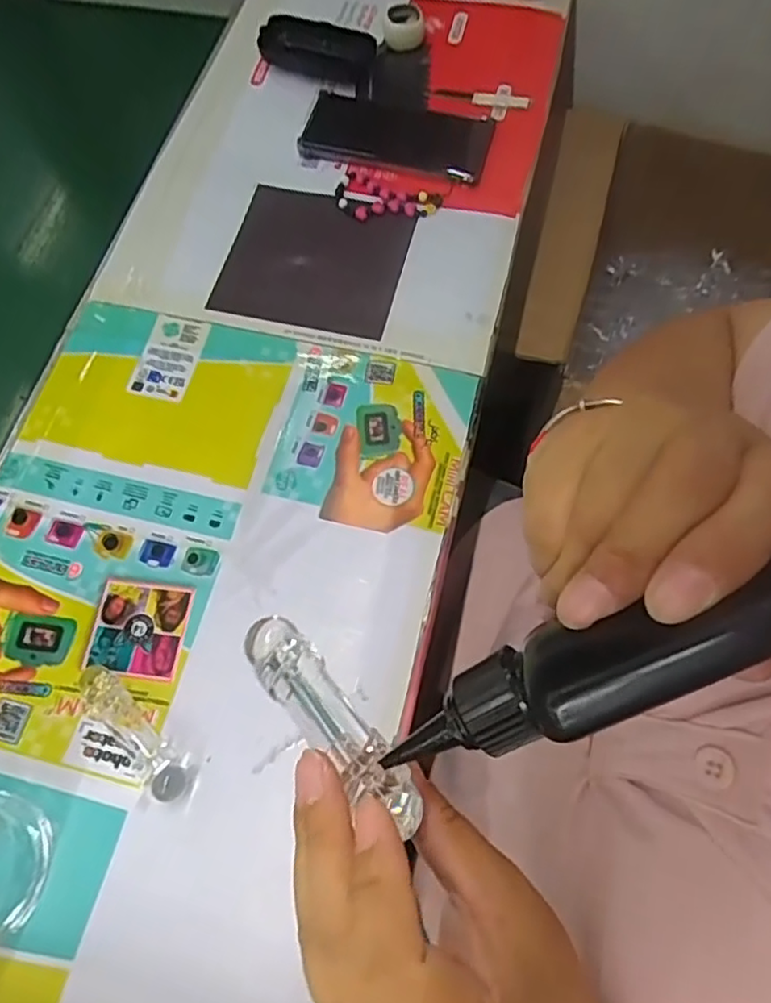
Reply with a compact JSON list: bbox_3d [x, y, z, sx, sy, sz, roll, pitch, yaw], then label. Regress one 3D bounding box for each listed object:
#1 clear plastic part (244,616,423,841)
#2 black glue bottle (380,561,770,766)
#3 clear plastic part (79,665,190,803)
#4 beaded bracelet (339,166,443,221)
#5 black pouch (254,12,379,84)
[{"bbox_3d":[-0.021,0.072,0.222,0.021,0.017,0.089,-41,49,-14],"label":"clear plastic part"},{"bbox_3d":[0.058,0.040,0.164,0.130,0.024,0.028,-30,66,23],"label":"black glue bottle"},{"bbox_3d":[-0.153,0.136,0.386,0.098,0.016,0.023,39,74,16],"label":"clear plastic part"},{"bbox_3d":[-0.001,-0.257,0.552,0.087,0.005,0.048,23,70,11],"label":"beaded bracelet"},{"bbox_3d":[-0.065,-0.430,0.614,0.105,0.029,0.043,16,69,9],"label":"black pouch"}]

